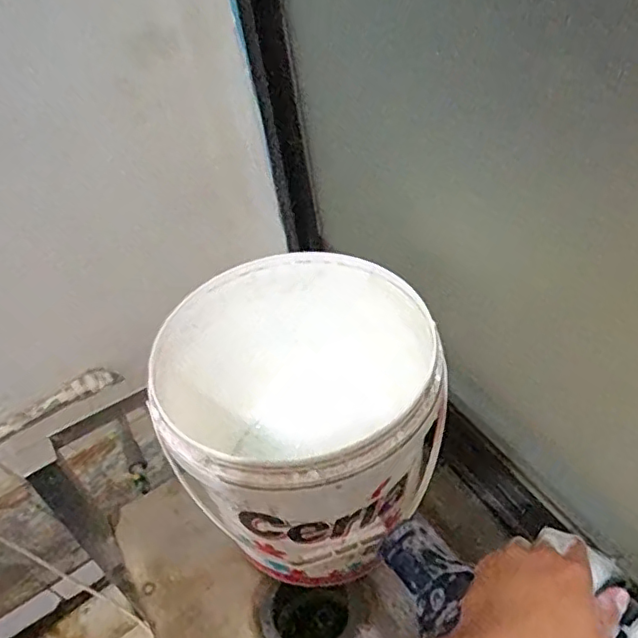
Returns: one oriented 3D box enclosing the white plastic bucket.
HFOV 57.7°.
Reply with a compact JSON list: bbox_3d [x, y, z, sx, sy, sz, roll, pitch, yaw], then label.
[{"bbox_3d":[-0.014,0.139,0.720,0.301,0.308,0.296,-3,45,3],"label":"white plastic bucket"}]

